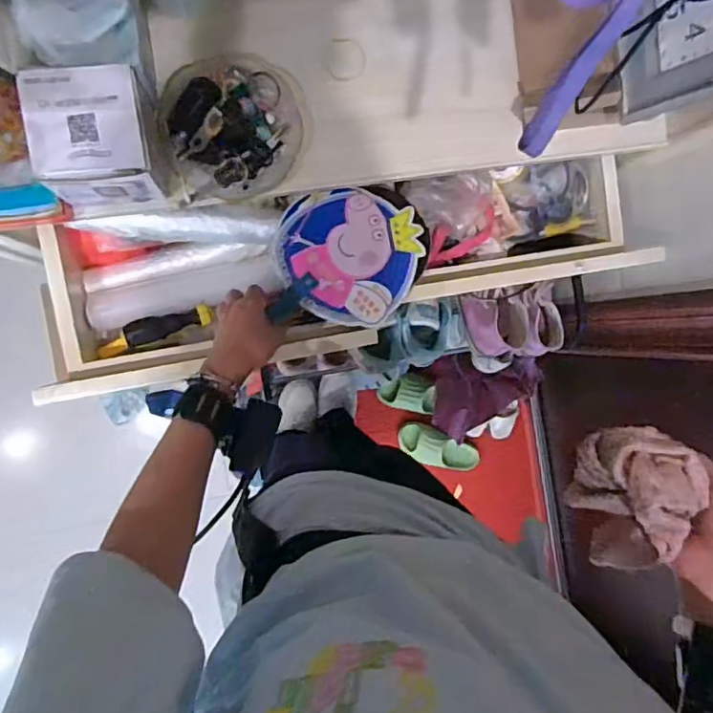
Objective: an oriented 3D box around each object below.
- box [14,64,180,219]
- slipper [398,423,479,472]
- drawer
[{"bbox_3d":[-0.240,-0.205,0.537,0.103,0.098,0.103,-7,93,-9],"label":"box"},{"bbox_3d":[0.238,0.275,1.692,0.239,0.083,0.108,23,88,-9],"label":"slipper"},{"bbox_3d":[0.002,-0.125,0.723,0.742,0.112,0.226,-12,94,-8],"label":"drawer"}]

